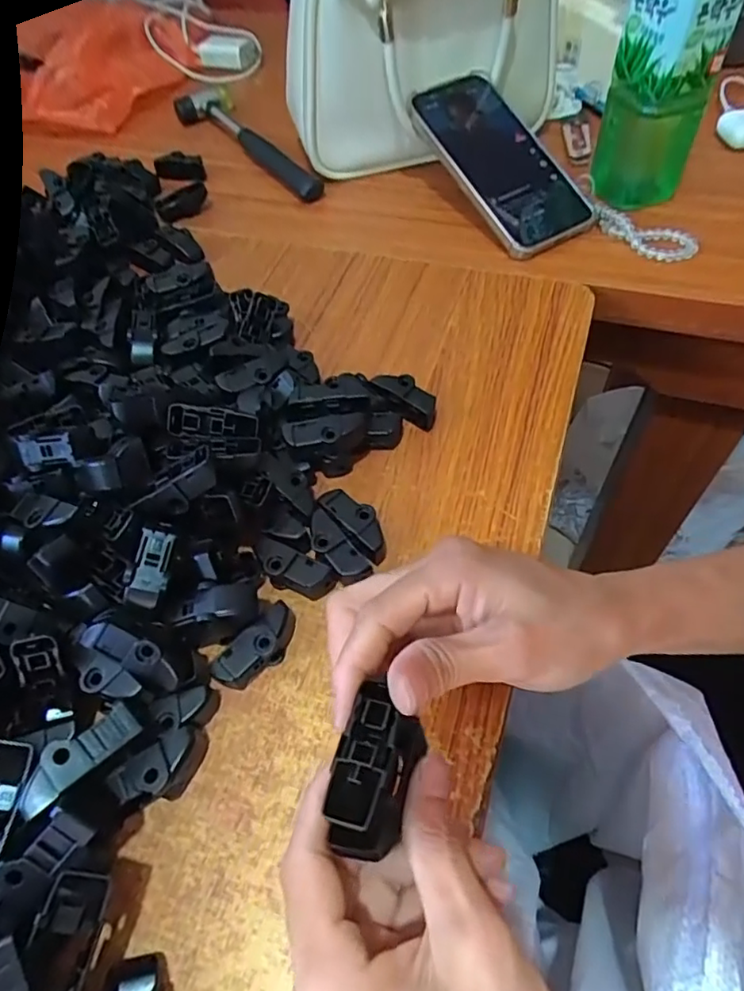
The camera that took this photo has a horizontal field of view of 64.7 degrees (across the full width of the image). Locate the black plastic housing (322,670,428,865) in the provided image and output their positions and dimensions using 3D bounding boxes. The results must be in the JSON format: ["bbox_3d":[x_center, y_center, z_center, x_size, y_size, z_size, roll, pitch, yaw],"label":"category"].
[{"bbox_3d":[0.001,0.089,0.195,0.027,0.014,0.051,16,58,14],"label":"black plastic housing"}]

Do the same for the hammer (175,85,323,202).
[{"bbox_3d":[-0.128,-0.350,0.584,0.063,0.019,0.239,-27,58,-14],"label":"hammer"}]

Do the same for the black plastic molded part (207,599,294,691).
[{"bbox_3d":[-0.055,0.074,0.284,0.019,0.019,0.045,31,63,22],"label":"black plastic molded part"}]

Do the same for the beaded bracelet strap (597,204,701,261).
[{"bbox_3d":[0.212,-0.204,0.457,0.080,0.016,0.036,18,59,15],"label":"beaded bracelet strap"}]

